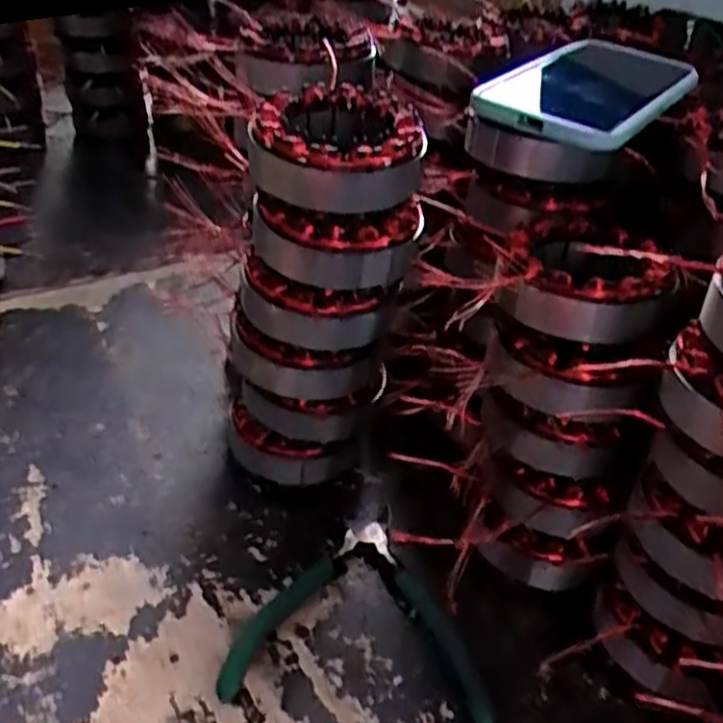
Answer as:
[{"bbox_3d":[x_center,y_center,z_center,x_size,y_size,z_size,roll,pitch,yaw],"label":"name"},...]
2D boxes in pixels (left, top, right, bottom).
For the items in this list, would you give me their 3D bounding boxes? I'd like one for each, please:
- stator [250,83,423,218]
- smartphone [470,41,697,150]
[{"bbox_3d":[-0.013,-0.111,0.396,0.082,0.037,0.089,1,37,-4],"label":"stator"},{"bbox_3d":[0.139,-0.163,0.449,0.082,0.012,0.183,24,41,25],"label":"smartphone"}]

